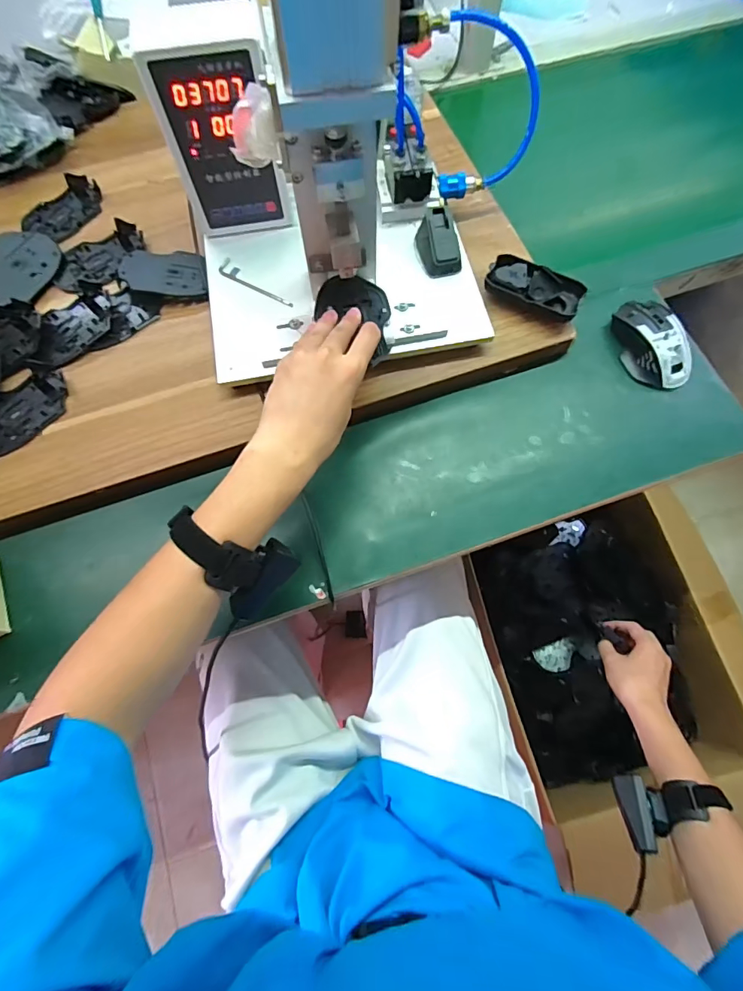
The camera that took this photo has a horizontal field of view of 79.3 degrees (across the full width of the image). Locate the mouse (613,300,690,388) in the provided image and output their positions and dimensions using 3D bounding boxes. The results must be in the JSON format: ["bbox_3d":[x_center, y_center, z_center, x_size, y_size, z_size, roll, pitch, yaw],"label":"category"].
[{"bbox_3d":[0.329,-0.180,0.523,0.068,0.038,0.110,-11,72,-3],"label":"mouse"}]

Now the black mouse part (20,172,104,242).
[{"bbox_3d":[-0.399,-0.375,0.584,0.074,0.012,0.106,27,74,9],"label":"black mouse part"}]

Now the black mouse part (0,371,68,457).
[{"bbox_3d":[-0.383,-0.088,0.490,0.112,0.007,0.070,-36,75,-11],"label":"black mouse part"}]

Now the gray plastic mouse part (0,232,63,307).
[{"bbox_3d":[-0.421,-0.270,0.536,0.070,0.032,0.110,8,72,3],"label":"gray plastic mouse part"}]

